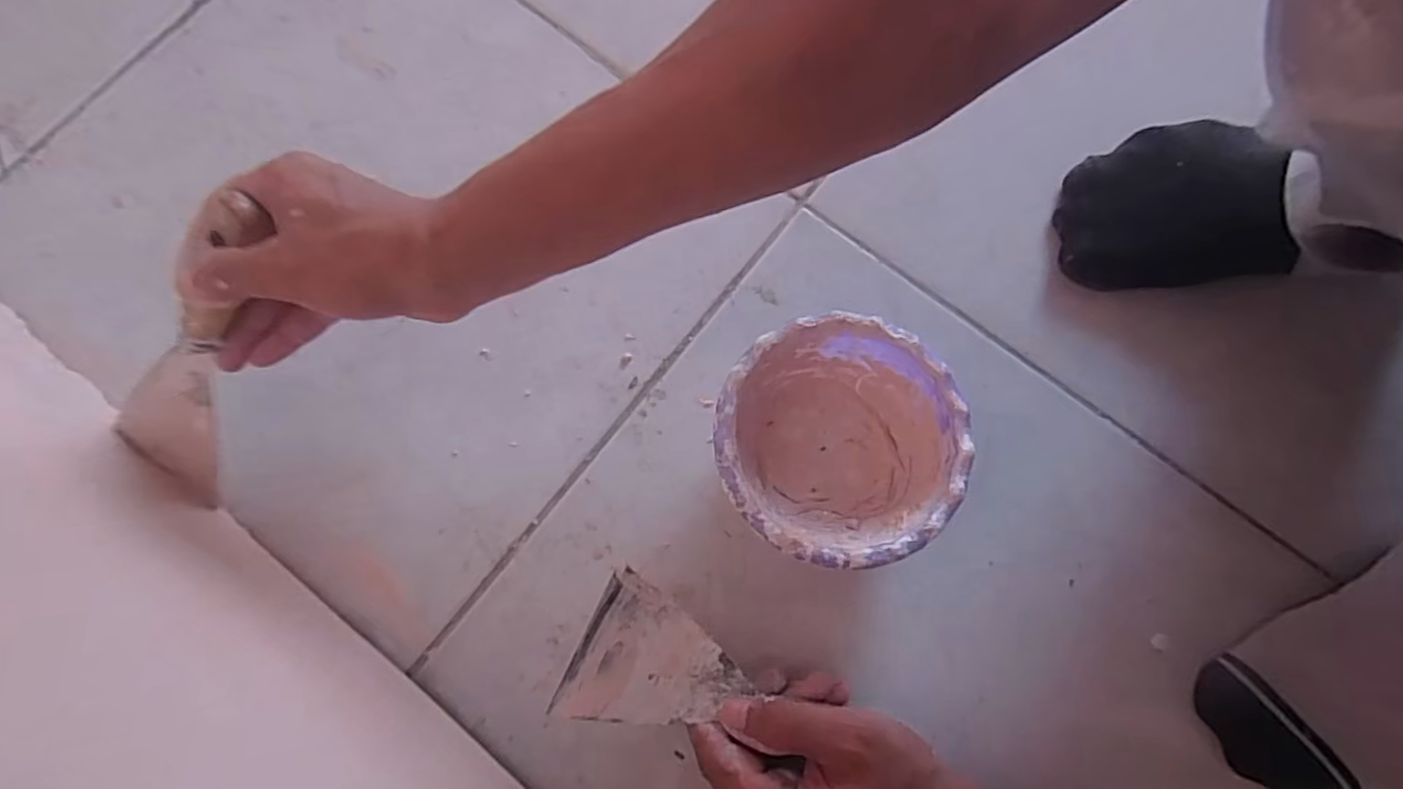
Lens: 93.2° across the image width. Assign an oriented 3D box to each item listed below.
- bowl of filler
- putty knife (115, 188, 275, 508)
[{"bbox_3d":[0.071,0.027,0.362,0.123,0.058,0.121,0,77,-2],"label":"bowl of filler"},{"bbox_3d":[-0.250,-0.022,0.330,0.056,0.021,0.181,43,119,7],"label":"putty knife"}]

